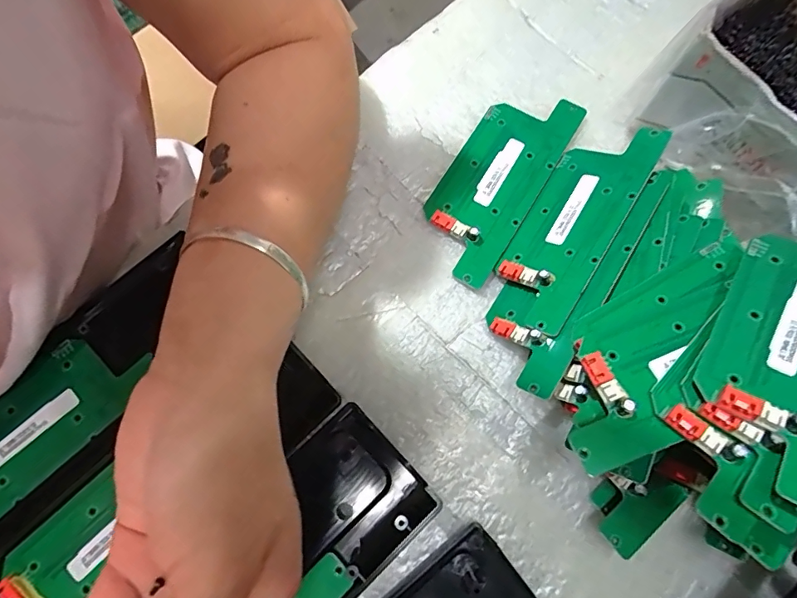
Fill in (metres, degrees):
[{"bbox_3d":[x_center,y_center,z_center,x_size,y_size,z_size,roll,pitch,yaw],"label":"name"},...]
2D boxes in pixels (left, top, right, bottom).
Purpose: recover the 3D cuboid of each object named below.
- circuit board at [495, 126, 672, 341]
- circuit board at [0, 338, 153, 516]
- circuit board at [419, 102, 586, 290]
[{"bbox_3d":[0.098,-0.045,0.266,0.049,0.008,0.137,25,75,36],"label":"circuit board"},{"bbox_3d":[-0.192,0.069,0.237,0.125,0.007,0.049,-42,81,-10],"label":"circuit board"},{"bbox_3d":[0.059,-0.075,0.285,0.053,0.010,0.132,32,78,6],"label":"circuit board"}]

